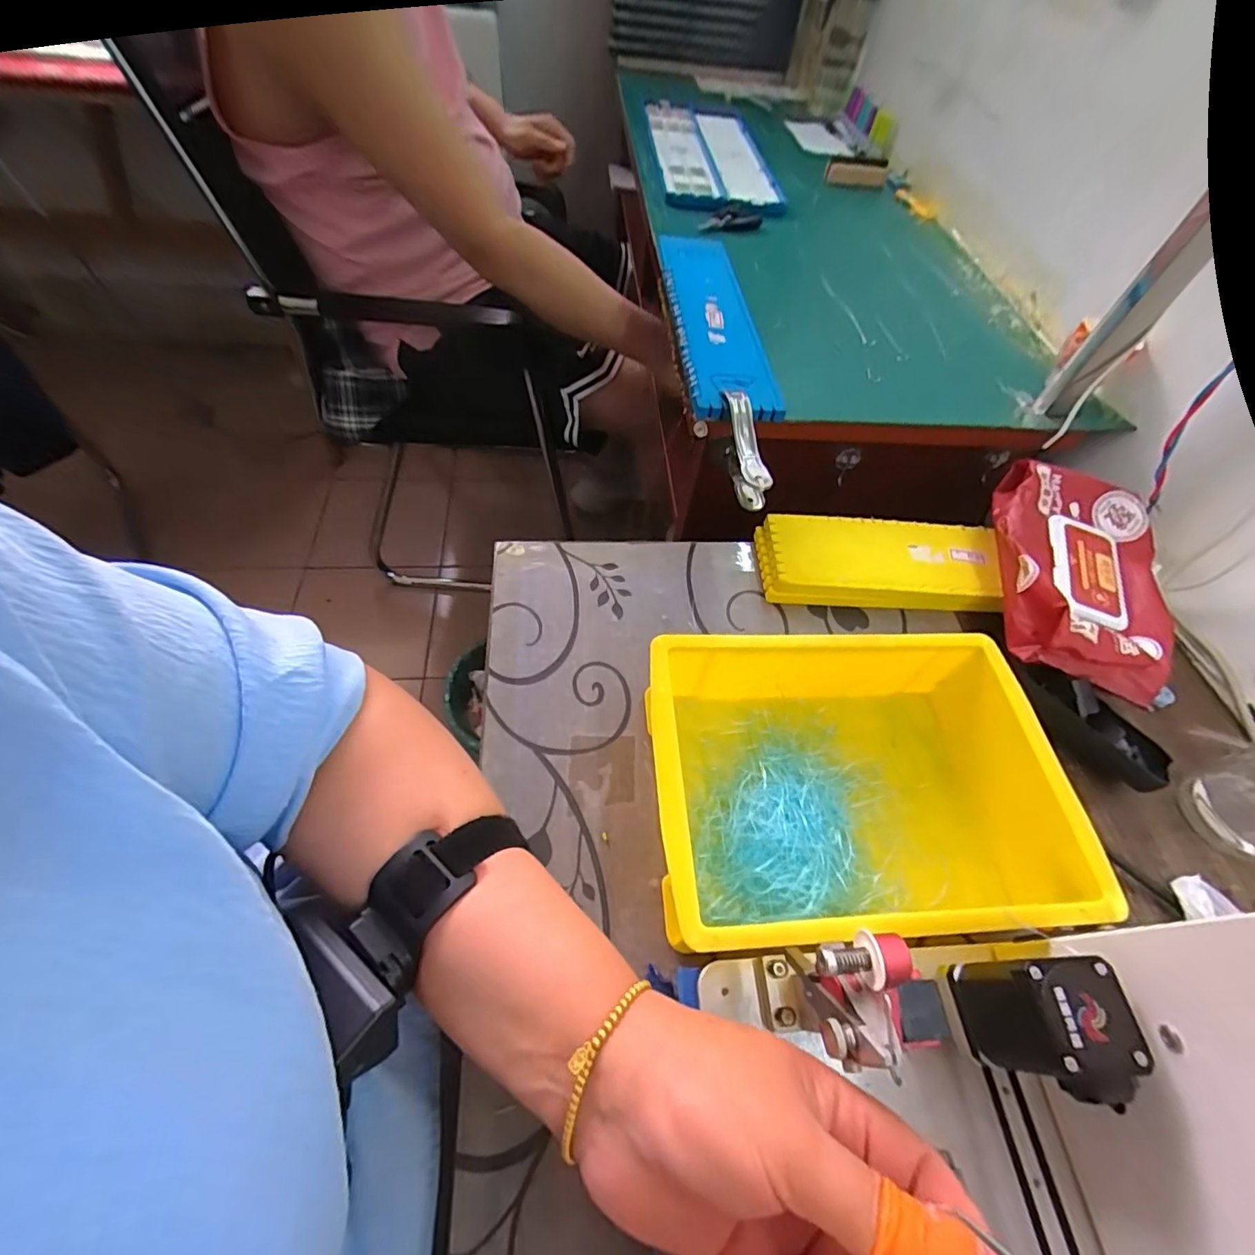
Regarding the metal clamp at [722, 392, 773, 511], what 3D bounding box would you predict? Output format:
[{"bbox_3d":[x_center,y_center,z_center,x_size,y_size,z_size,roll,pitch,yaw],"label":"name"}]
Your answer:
[{"bbox_3d":[0.098,-0.149,0.464,0.020,0.041,0.101,-4,74,-7],"label":"metal clamp"}]

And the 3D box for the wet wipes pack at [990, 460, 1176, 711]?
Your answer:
[{"bbox_3d":[0.365,-0.042,0.447,0.131,0.056,0.186,17,56,7],"label":"wet wipes pack"}]

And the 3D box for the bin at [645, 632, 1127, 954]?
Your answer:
[{"bbox_3d":[0.138,0.097,0.350,0.242,0.071,0.172,-1,56,-5],"label":"bin"}]

